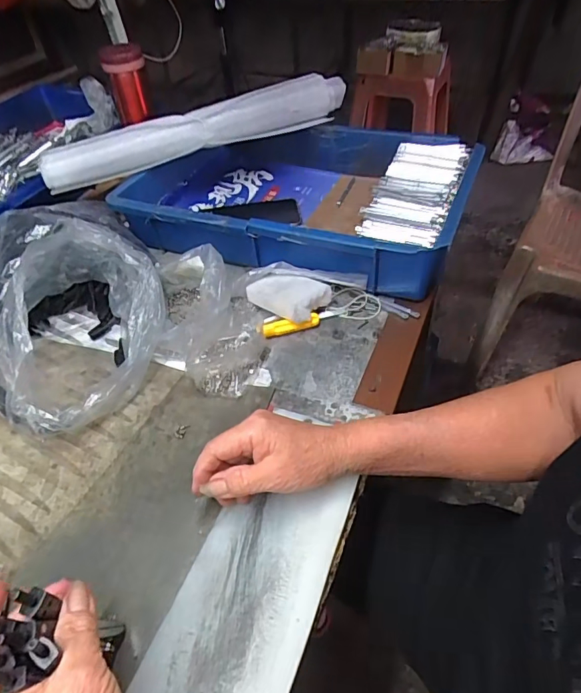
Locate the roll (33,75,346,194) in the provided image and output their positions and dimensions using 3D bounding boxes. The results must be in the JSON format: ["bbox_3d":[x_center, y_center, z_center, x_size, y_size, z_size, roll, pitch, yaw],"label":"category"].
[{"bbox_3d":[-0.125,-0.306,0.659,0.434,0.056,0.056,-17,47,-12],"label":"roll"}]

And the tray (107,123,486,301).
[{"bbox_3d":[0.002,-0.204,0.641,0.437,0.099,0.273,12,48,18],"label":"tray"}]

